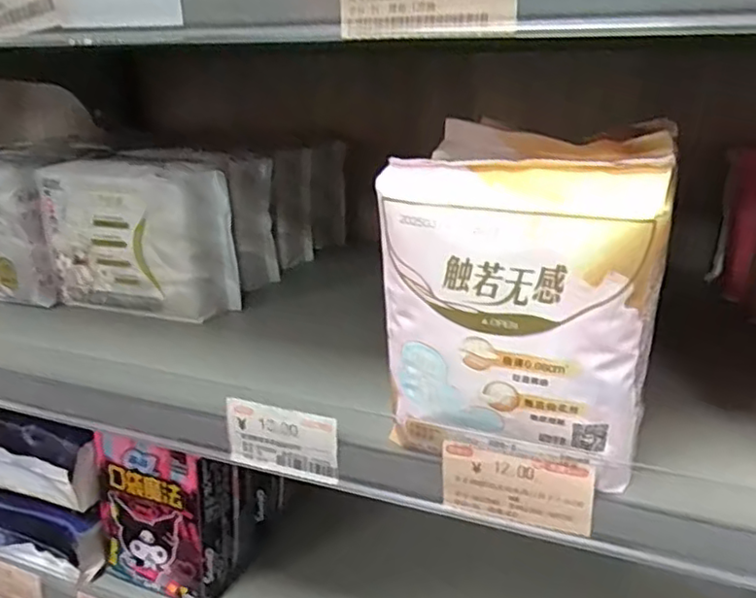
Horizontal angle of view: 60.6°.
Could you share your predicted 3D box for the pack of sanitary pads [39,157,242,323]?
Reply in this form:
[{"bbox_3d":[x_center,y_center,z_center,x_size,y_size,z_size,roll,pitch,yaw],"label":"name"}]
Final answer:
[{"bbox_3d":[-0.149,-0.040,0.403,0.110,0.093,0.041,7,23,20],"label":"pack of sanitary pads"}]

